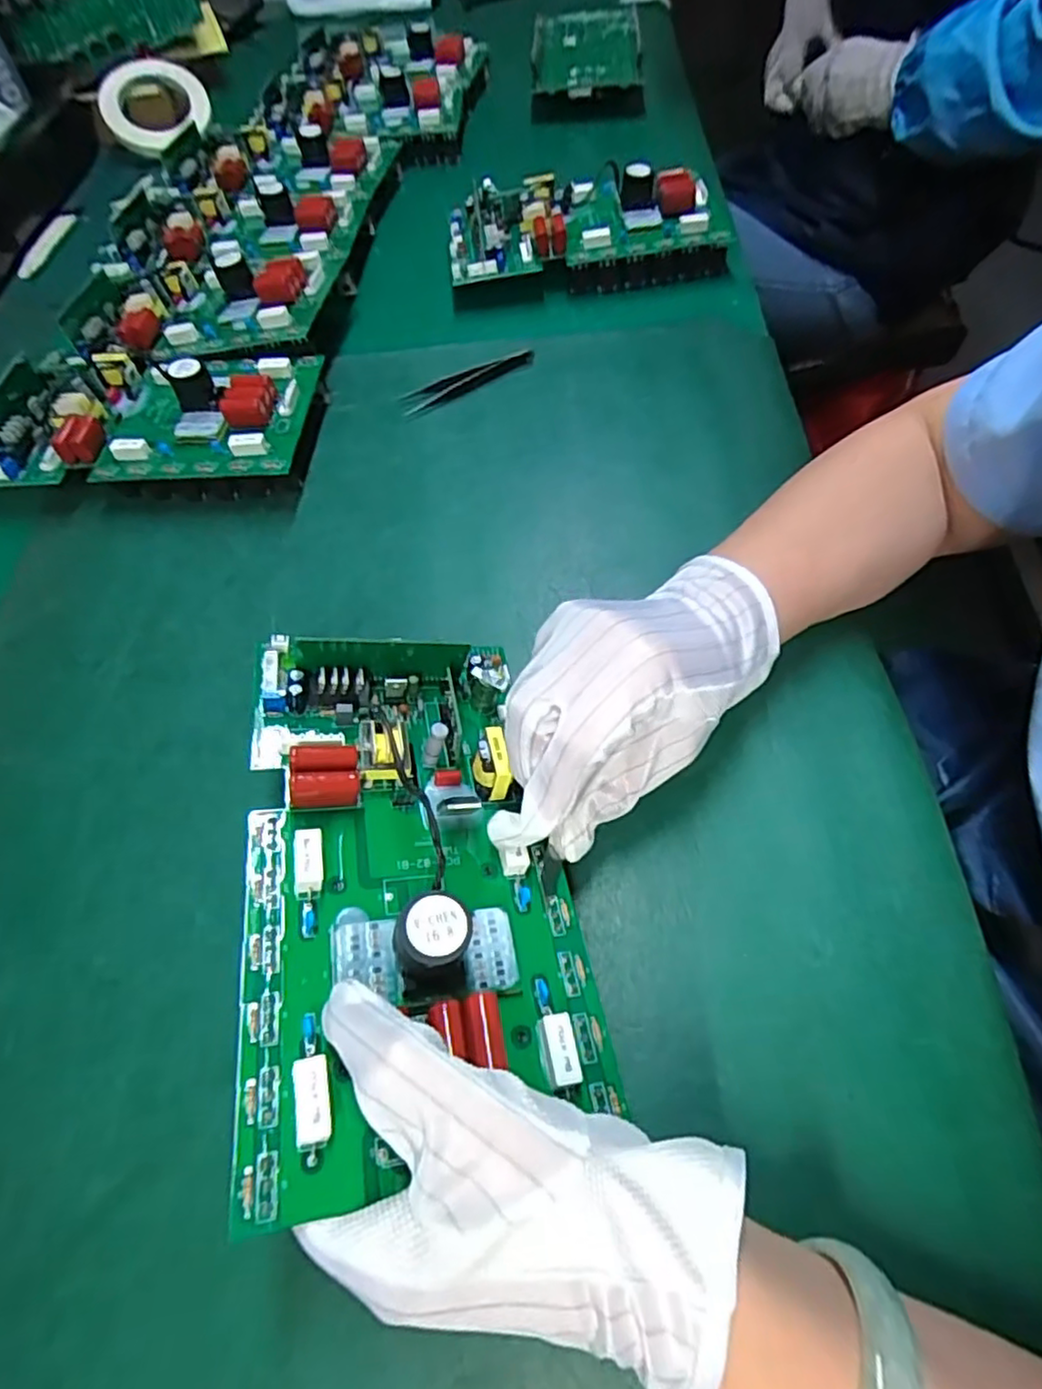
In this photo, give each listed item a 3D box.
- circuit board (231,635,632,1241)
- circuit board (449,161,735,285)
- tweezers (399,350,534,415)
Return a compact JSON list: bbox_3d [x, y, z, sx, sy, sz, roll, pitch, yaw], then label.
[{"bbox_3d":[-0.043,0.057,0.264,0.129,0.045,0.223,-2,52,-20],"label":"circuit board"},{"bbox_3d":[0.052,-0.398,0.564,0.226,0.051,0.111,-8,59,0],"label":"circuit board"},{"bbox_3d":[-0.038,-0.238,0.500,0.105,0.008,0.020,-26,61,-11],"label":"tweezers"}]

